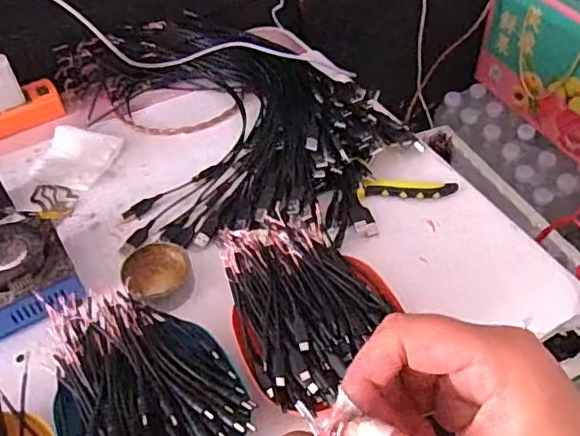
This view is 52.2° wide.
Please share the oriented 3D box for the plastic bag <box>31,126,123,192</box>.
[{"bbox_3d":[-0.249,-0.072,0.687,0.079,0.018,0.080,13,51,13],"label":"plastic bag"}]

